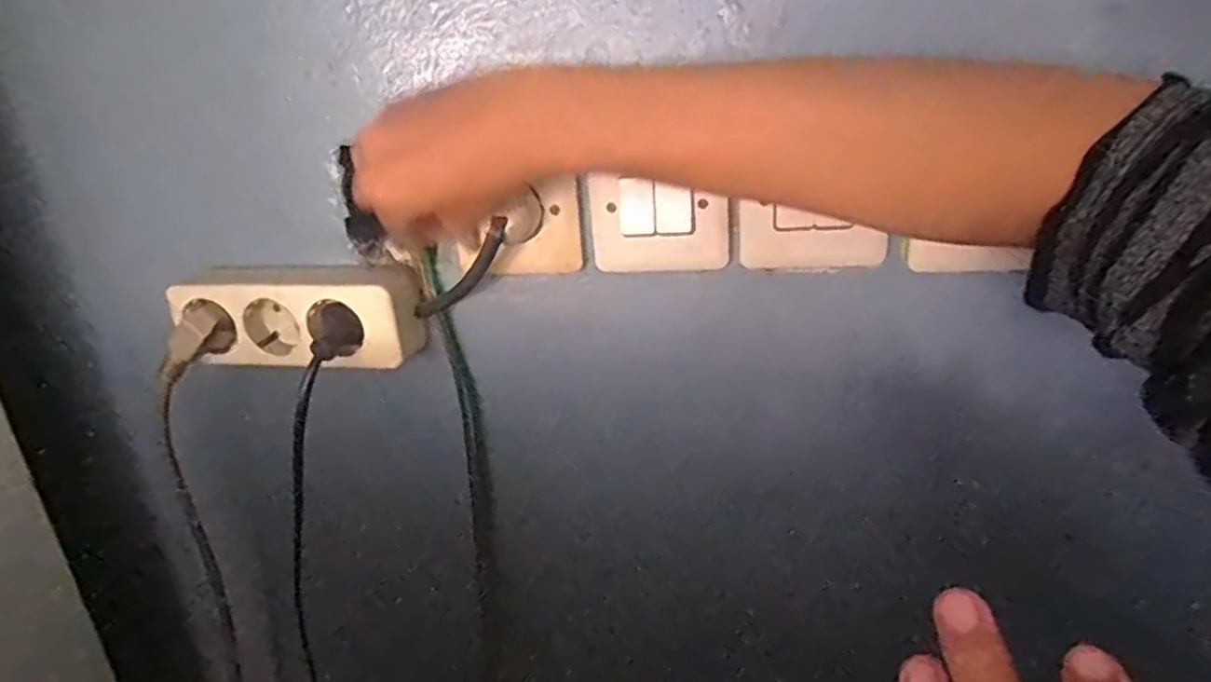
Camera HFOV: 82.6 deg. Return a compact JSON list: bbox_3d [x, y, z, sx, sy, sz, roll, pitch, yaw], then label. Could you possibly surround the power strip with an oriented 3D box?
[{"bbox_3d":[-0.191,-0.019,0.440,0.169,0.061,0.047,-2,21,5],"label":"power strip"}]

